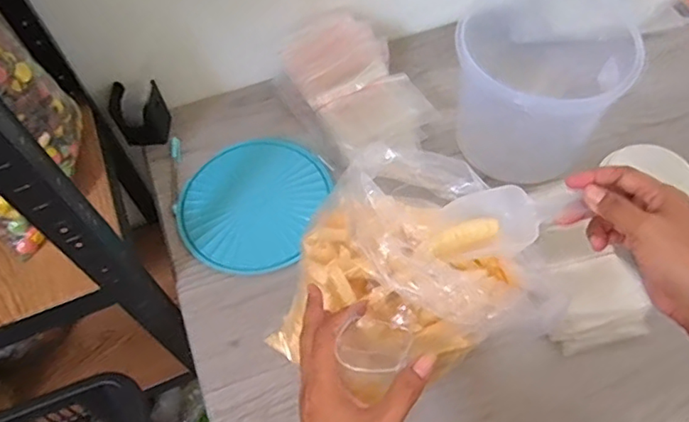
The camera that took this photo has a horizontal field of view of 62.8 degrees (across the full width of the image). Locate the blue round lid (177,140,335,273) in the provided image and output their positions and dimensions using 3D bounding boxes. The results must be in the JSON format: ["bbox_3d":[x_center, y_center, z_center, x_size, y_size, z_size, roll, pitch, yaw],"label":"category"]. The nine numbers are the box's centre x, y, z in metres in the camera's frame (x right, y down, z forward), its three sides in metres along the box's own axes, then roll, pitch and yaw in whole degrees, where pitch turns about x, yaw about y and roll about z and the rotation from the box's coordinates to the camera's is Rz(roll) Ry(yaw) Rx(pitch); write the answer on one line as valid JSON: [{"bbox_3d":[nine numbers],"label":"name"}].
[{"bbox_3d":[-0.126,-0.010,0.769,0.182,0.018,0.198,-1,60,2],"label":"blue round lid"}]

